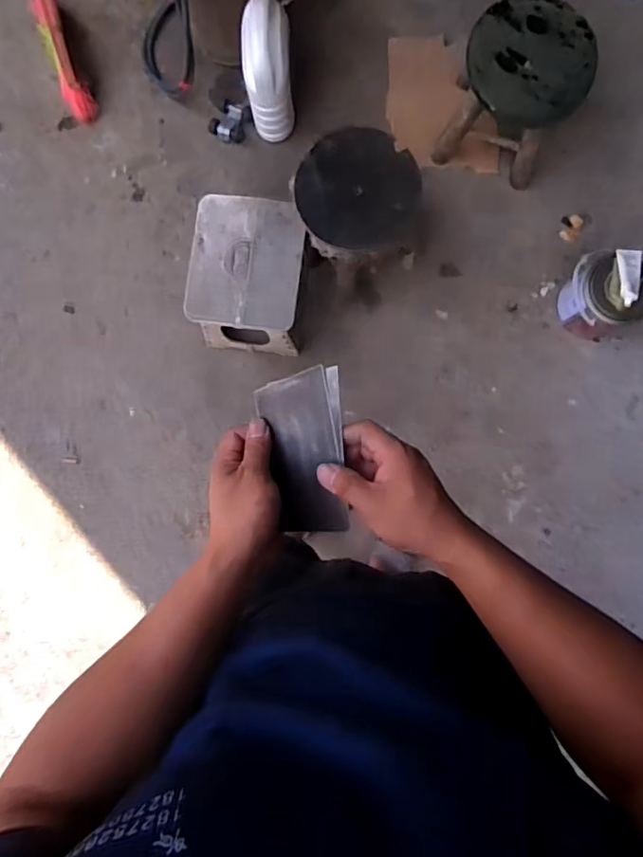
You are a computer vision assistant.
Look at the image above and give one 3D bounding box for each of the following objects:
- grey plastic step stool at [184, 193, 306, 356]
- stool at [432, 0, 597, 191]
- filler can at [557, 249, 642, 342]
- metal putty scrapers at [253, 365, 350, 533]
[{"bbox_3d":[-0.156,-0.334,1.232,0.228,0.202,0.267,8,88,1],"label":"grey plastic step stool"},{"bbox_3d":[0.435,-0.752,1.236,0.255,0.241,0.248,20,88,2],"label":"stool"},{"bbox_3d":[0.634,-0.298,1.266,0.163,0.184,0.182,-30,85,-1],"label":"filler can"},{"bbox_3d":[-0.014,0.023,0.472,0.079,0.009,0.140,-4,101,30],"label":"metal putty scrapers"}]

